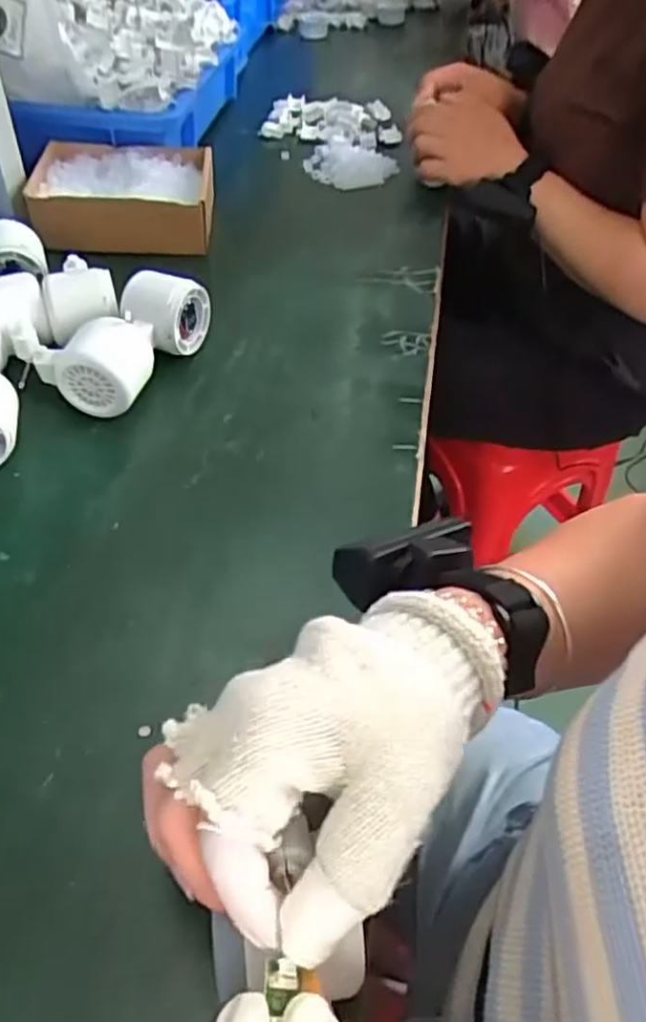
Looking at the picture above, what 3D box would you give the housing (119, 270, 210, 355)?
[{"bbox_3d":[-0.125,-0.155,0.562,0.057,0.054,0.061,25,51,18],"label":"housing"}]

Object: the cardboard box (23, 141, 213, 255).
[{"bbox_3d":[-0.193,-0.311,0.707,0.171,0.047,0.139,2,47,-2],"label":"cardboard box"}]

